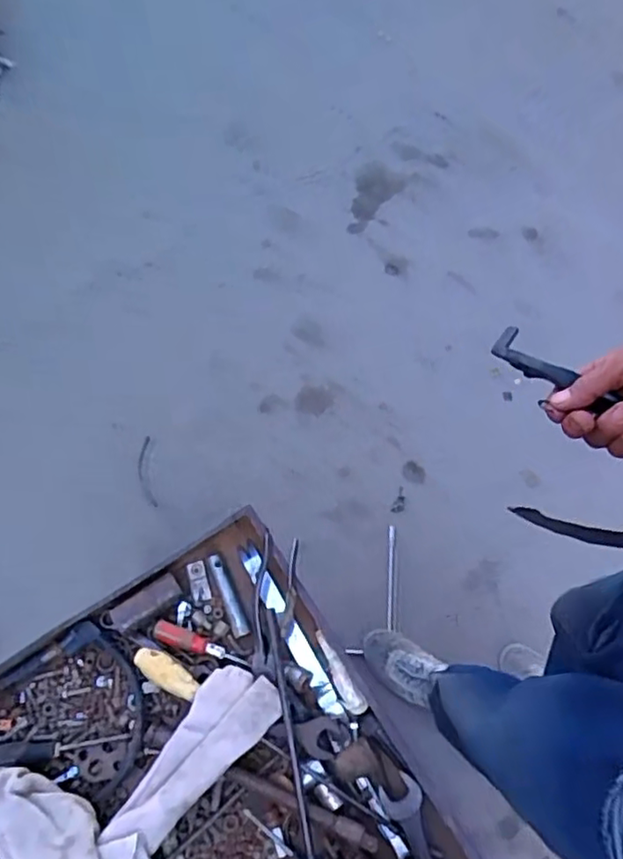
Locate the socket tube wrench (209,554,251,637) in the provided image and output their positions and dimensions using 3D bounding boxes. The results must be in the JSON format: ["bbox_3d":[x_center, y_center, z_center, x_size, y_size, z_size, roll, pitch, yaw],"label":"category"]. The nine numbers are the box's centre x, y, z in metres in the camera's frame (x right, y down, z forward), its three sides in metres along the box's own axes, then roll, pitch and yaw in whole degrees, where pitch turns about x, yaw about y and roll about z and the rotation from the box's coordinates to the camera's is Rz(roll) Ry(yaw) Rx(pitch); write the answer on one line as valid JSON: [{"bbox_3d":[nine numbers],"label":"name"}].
[{"bbox_3d":[-0.096,0.191,0.706,0.018,0.011,0.096,-22,67,-9],"label":"socket tube wrench"}]

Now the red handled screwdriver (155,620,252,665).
[{"bbox_3d":[-0.121,0.238,0.671,0.112,0.013,0.021,21,68,10],"label":"red handled screwdriver"}]

